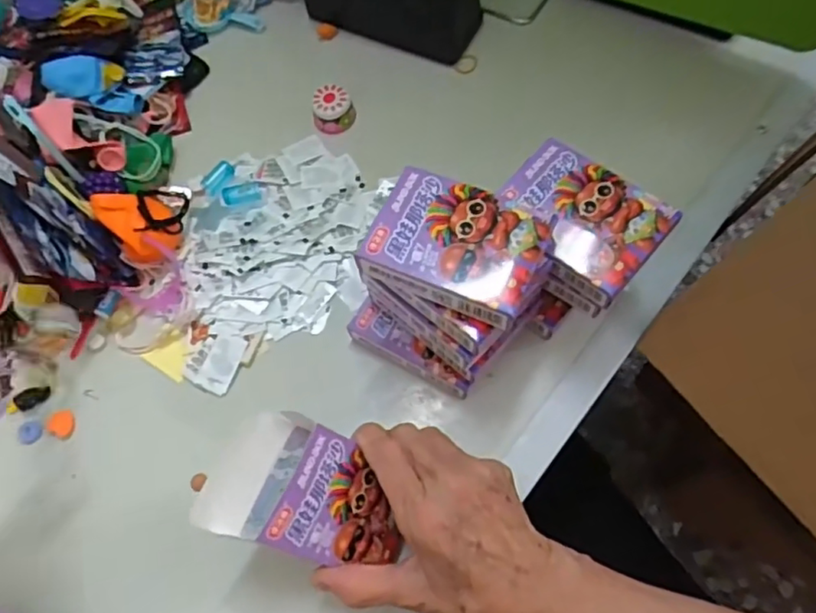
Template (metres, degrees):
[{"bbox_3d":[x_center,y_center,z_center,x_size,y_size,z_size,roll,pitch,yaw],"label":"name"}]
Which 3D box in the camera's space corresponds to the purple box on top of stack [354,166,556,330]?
[{"bbox_3d":[0.027,-0.035,0.330,0.092,0.017,0.064,23,70,14],"label":"purple box on top of stack"}]

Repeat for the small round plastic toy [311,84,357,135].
[{"bbox_3d":[-0.061,-0.162,0.499,0.034,0.024,0.031,-1,68,3],"label":"small round plastic toy"}]

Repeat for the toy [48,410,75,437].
[{"bbox_3d":[-0.241,0.080,0.421,0.019,0.004,0.018,-1,68,3],"label":"toy"}]

